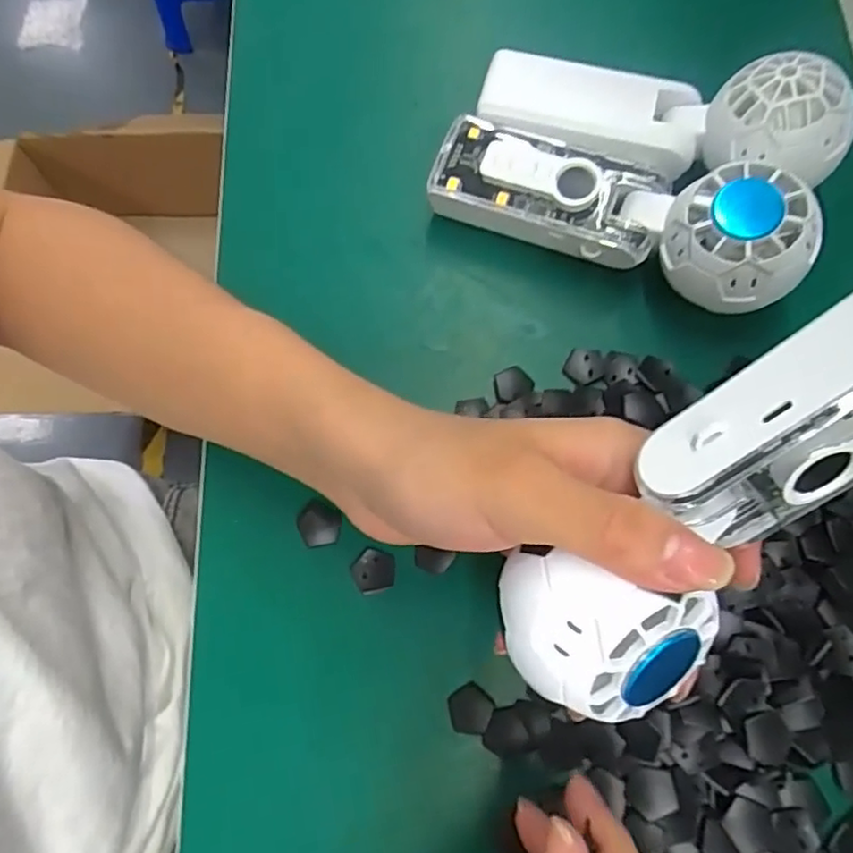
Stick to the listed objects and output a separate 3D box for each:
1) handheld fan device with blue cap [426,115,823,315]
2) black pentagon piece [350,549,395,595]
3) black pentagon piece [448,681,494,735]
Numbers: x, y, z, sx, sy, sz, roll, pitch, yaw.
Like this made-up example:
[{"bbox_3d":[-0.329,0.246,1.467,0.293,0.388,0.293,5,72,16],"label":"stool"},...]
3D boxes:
[{"bbox_3d":[0.083,-0.102,0.299,0.165,0.054,0.048,26,75,8],"label":"handheld fan device with blue cap"},{"bbox_3d":[-0.023,0.064,0.290,0.019,0.004,0.018,-9,73,-3],"label":"black pentagon piece"},{"bbox_3d":[0.018,0.118,0.272,0.018,0.004,0.019,38,77,11],"label":"black pentagon piece"}]

